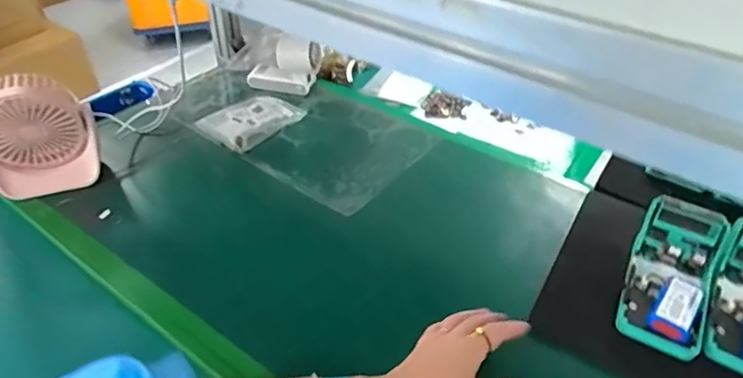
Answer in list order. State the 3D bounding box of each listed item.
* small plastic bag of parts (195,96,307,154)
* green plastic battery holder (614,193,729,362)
[{"bbox_3d":[-0.179,-0.108,0.767,0.079,0.032,0.142,30,49,27],"label":"small plastic bag of parts"},{"bbox_3d":[0.311,0.086,0.524,0.079,0.055,0.168,23,46,21],"label":"green plastic battery holder"}]

